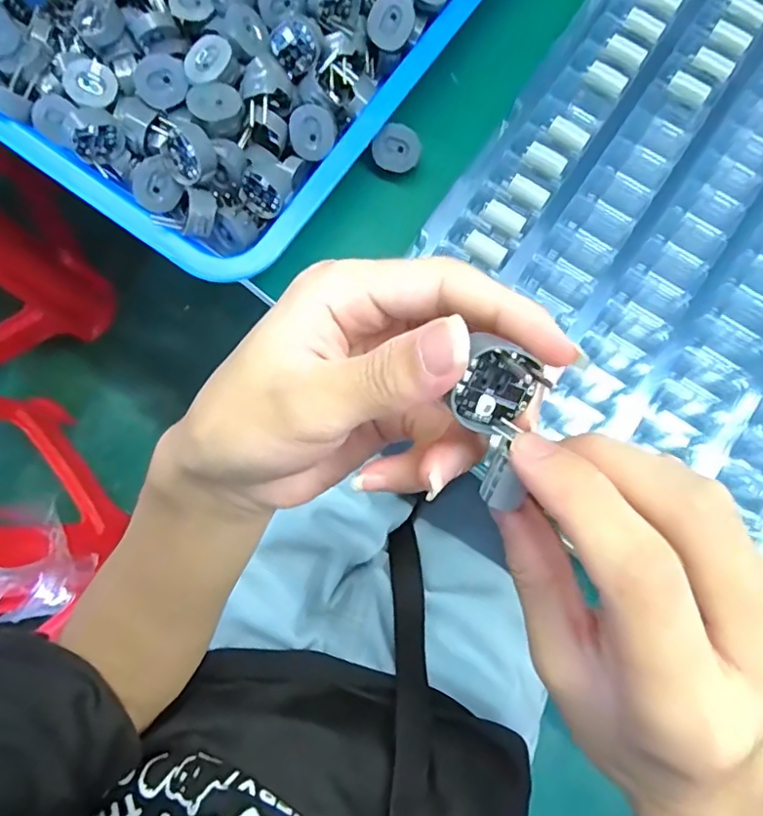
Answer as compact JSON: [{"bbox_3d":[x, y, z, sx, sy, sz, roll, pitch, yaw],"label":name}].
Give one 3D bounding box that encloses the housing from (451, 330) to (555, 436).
[{"bbox_3d":[0.031,-0.007,0.161,0.024,0.014,0.024,-5,115,-10],"label":"housing"}]

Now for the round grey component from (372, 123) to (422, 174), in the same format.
[{"bbox_3d":[0.009,-0.153,0.336,0.026,0.014,0.026,-1,109,-3],"label":"round grey component"}]

